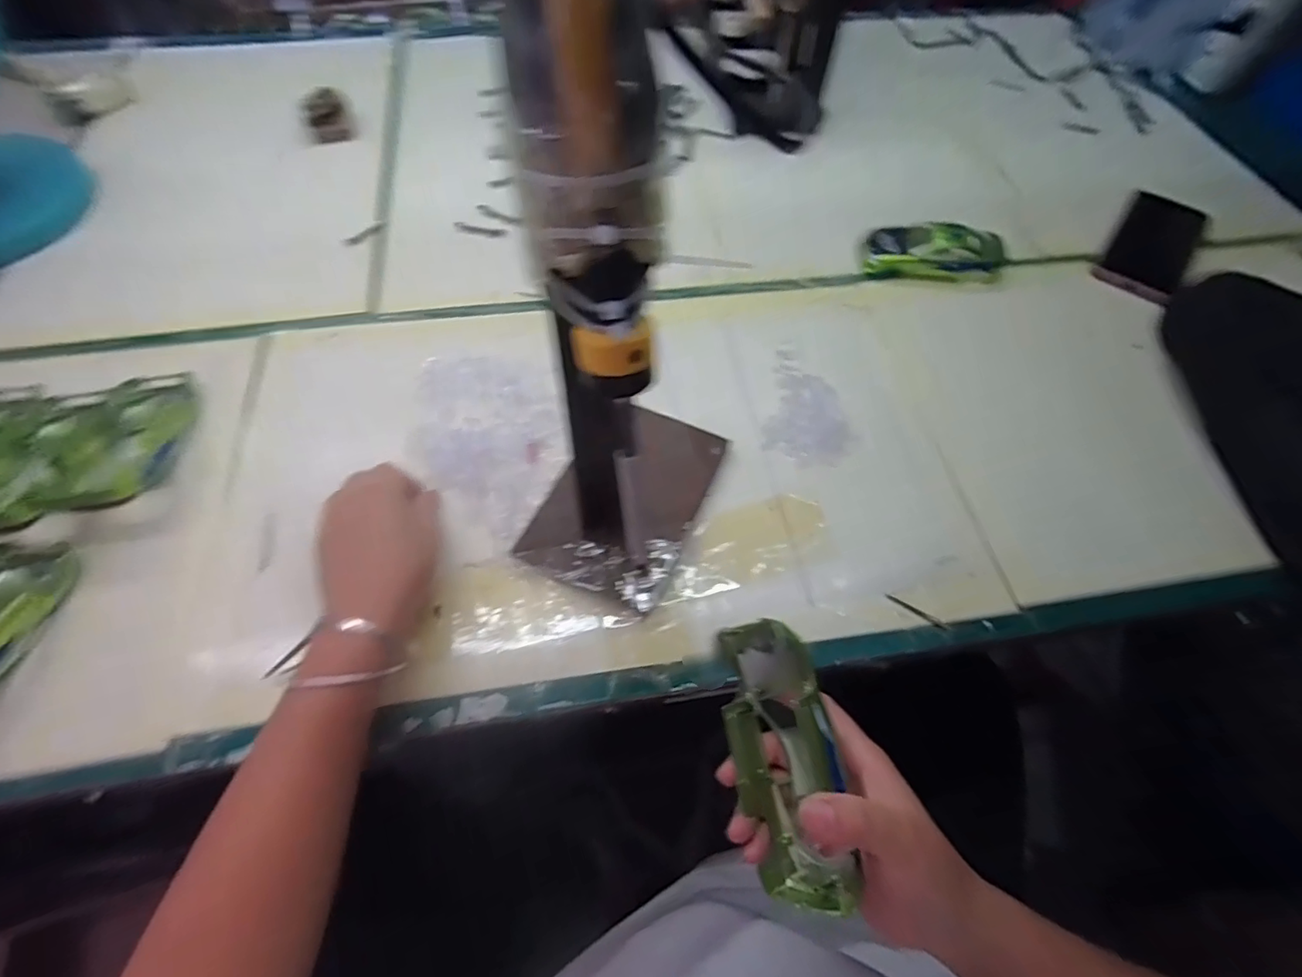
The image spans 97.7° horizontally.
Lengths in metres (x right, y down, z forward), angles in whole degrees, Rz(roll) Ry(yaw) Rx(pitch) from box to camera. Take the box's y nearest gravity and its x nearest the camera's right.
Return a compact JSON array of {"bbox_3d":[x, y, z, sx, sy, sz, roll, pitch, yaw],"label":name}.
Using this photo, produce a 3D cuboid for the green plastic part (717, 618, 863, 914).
[{"bbox_3d":[0.067,0.137,0.287,0.042,0.069,0.130,-9,61,-8],"label":"green plastic part"}]

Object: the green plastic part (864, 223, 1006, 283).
[{"bbox_3d":[0.267,-0.223,0.539,0.125,0.039,0.049,6,60,0],"label":"green plastic part"}]

